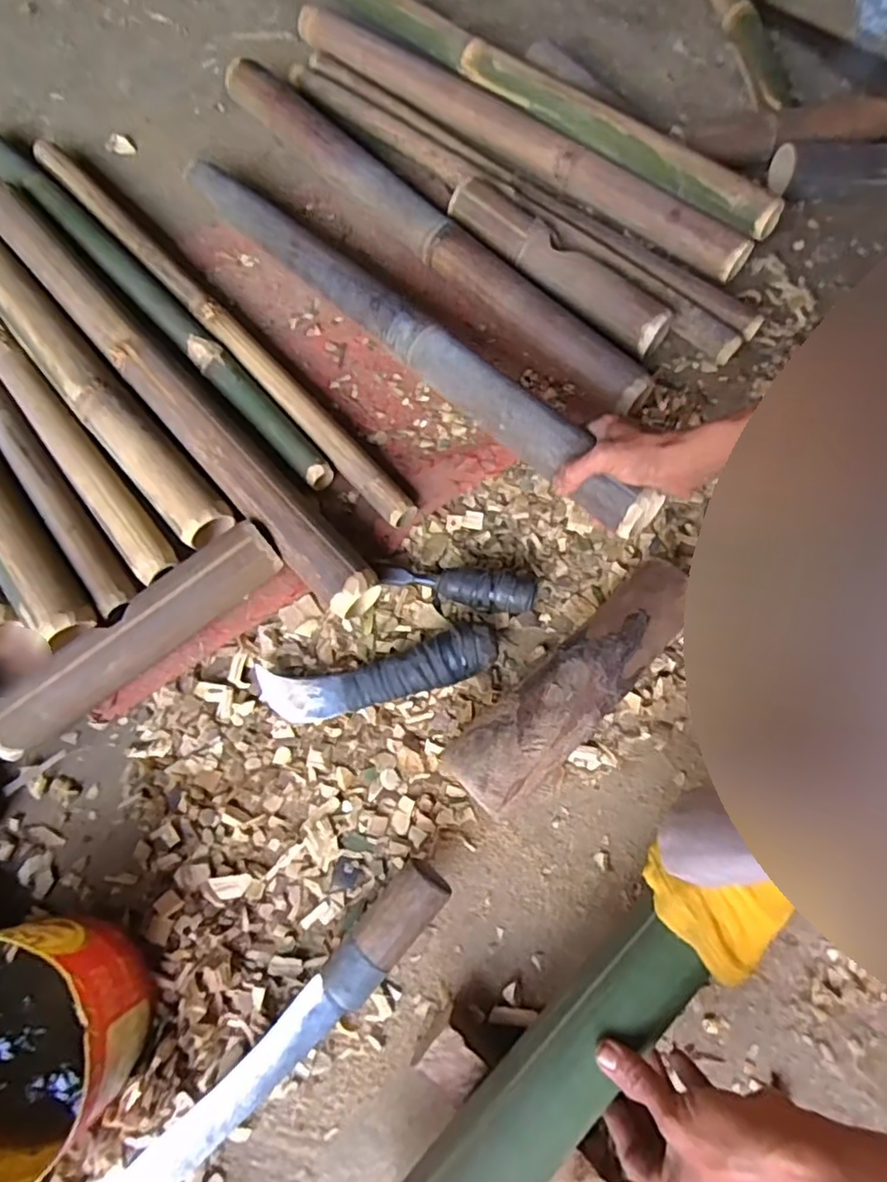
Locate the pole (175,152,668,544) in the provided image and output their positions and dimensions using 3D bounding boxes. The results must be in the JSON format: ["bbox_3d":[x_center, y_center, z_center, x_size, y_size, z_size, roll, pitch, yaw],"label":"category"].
[{"bbox_3d":[-0.056,-0.261,0.617,0.051,0.044,0.630,-42,71,-14],"label":"pole"}]

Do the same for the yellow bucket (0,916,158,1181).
[{"bbox_3d":[-0.295,0.308,0.438,0.157,0.096,0.141,18,71,5],"label":"yellow bucket"}]

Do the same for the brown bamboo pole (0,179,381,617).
[{"bbox_3d":[-0.283,-0.215,0.636,0.059,0.061,0.647,-40,77,-14],"label":"brown bamboo pole"}]

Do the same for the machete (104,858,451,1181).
[{"bbox_3d":[-0.120,0.331,0.463,0.320,0.054,0.043,-43,77,-14],"label":"machete"}]

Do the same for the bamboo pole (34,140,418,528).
[{"bbox_3d":[-0.247,-0.289,0.667,0.031,0.034,0.629,-41,77,-14],"label":"bamboo pole"}]

